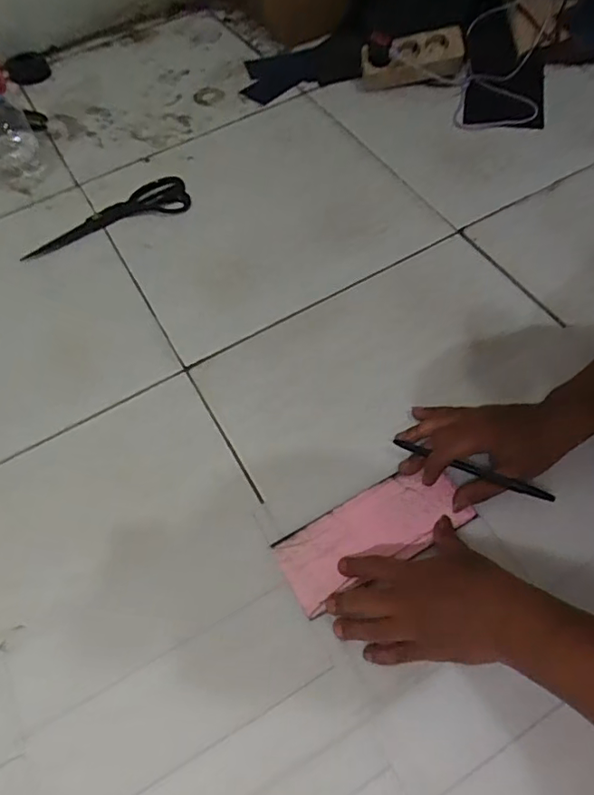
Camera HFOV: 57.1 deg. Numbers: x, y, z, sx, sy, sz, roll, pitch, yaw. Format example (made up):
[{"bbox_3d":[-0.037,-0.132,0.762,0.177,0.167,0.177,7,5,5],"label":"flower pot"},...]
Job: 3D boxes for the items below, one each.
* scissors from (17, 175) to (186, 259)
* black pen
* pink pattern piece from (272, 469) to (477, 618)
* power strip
[{"bbox_3d":[-0.269,-0.256,0.772,0.239,0.010,0.077,-27,61,-12],"label":"scissors"},{"bbox_3d":[0.165,0.068,0.520,0.152,0.009,0.009,20,63,20],"label":"black pen"},{"bbox_3d":[0.073,0.127,0.521,0.182,0.006,0.074,-28,64,-12],"label":"pink pattern piece"},{"bbox_3d":[0.191,-0.555,0.903,0.169,0.066,0.051,-8,59,-1],"label":"power strip"}]

